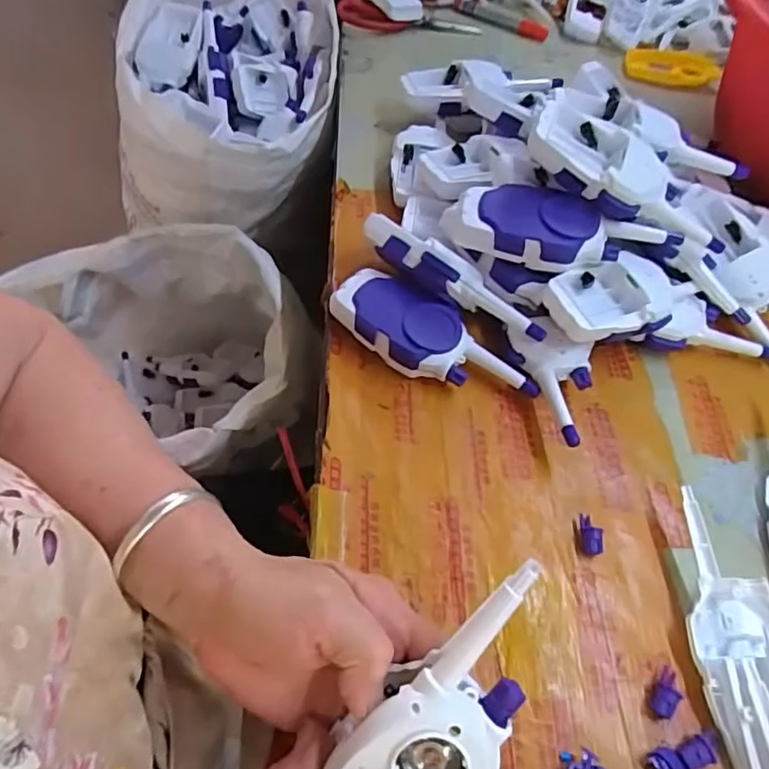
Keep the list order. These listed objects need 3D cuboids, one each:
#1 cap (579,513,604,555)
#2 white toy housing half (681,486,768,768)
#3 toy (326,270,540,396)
[{"bbox_3d":[0.135,0.098,0.385,0.013,0.014,0.025,9,56,1],"label":"cap"},{"bbox_3d":[0.214,0.146,0.349,0.060,0.026,0.157,5,56,-2],"label":"white toy housing half"},{"bbox_3d":[0.036,-0.033,0.448,0.165,0.039,0.057,26,57,12],"label":"toy"}]

